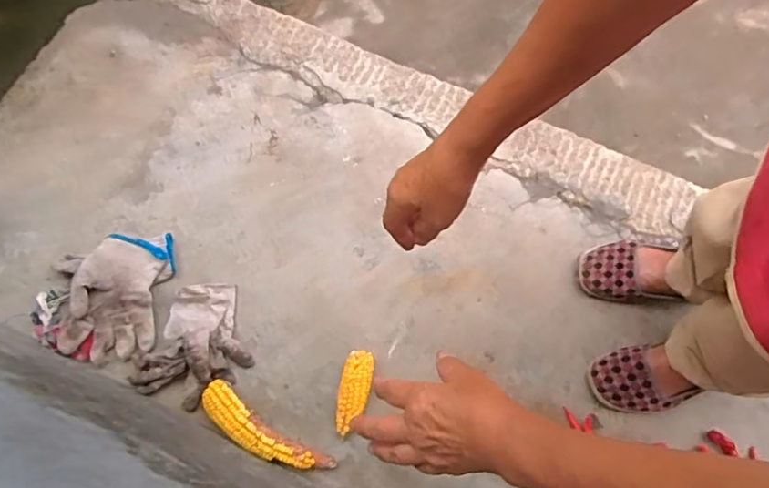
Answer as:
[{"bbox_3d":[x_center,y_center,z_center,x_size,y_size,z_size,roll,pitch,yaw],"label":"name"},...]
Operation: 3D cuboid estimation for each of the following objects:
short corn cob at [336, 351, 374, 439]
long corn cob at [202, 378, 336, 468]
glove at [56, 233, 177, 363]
[{"bbox_3d":[-0.041,0.199,0.733,0.040,0.038,0.109,12,74,3],"label":"short corn cob"},{"bbox_3d":[-0.158,0.248,0.710,0.185,0.041,0.048,35,77,9],"label":"long corn cob"},{"bbox_3d":[-0.375,0.070,0.766,0.128,0.051,0.186,9,74,2],"label":"glove"}]

